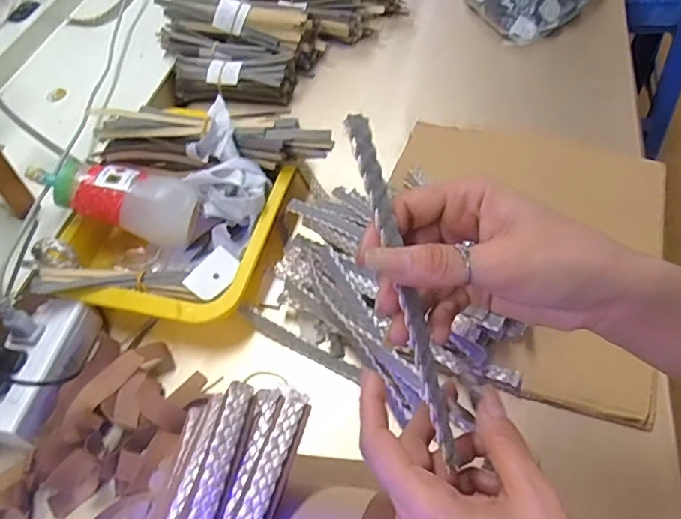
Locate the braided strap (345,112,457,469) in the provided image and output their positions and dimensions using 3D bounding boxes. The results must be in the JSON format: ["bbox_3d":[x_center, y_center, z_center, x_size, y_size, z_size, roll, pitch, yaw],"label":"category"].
[{"bbox_3d":[0.030,0.012,0.266,0.012,0.011,0.172,-15,86,-8],"label":"braided strap"}]

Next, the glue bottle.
[{"bbox_3d":[-0.217,-0.061,0.536,0.158,0.049,0.057,16,57,-4],"label":"glue bottle"}]

